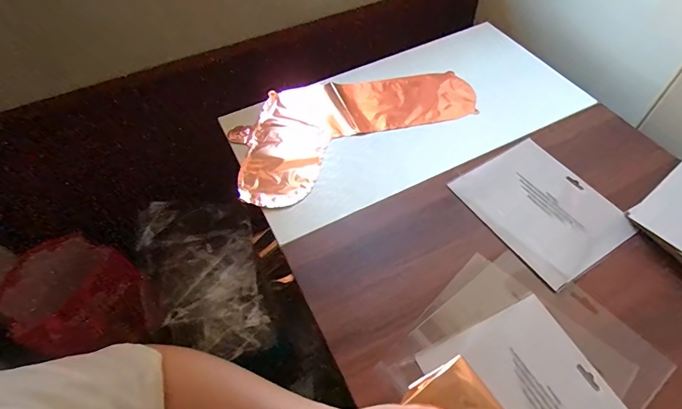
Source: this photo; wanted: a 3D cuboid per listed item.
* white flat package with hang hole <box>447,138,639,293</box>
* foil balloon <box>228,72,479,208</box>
[{"bbox_3d":[0.272,0.002,0.537,0.163,0.005,0.192,-28,57,-16],"label":"white flat package with hang hole"},{"bbox_3d":[0.009,-0.149,0.652,0.408,0.011,0.204,-26,56,-16],"label":"foil balloon"}]

